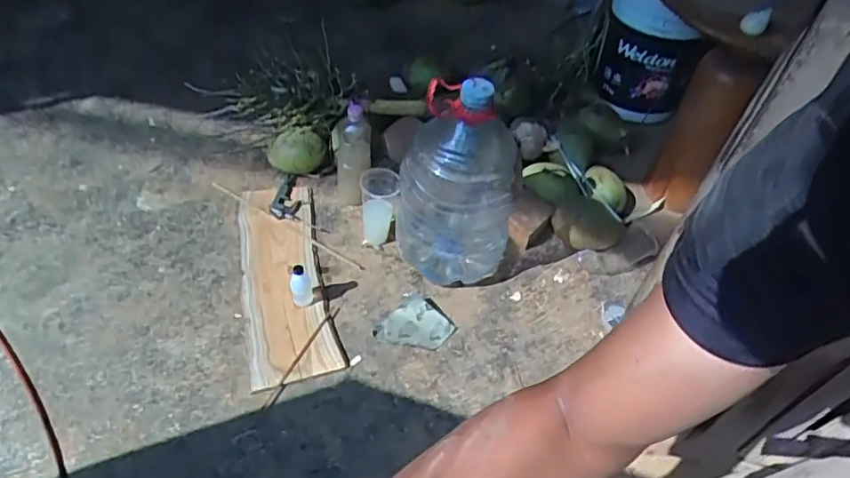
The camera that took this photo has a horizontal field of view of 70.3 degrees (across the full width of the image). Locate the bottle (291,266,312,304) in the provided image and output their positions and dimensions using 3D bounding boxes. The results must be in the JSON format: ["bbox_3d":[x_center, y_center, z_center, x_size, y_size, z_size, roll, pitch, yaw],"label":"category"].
[{"bbox_3d":[-0.253,0.100,1.232,0.044,0.107,0.042,-10,52,-15],"label":"bottle"}]

